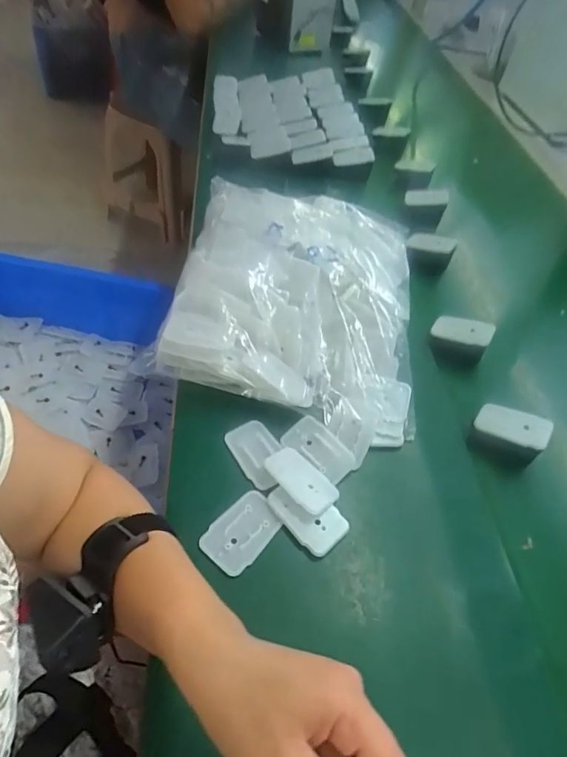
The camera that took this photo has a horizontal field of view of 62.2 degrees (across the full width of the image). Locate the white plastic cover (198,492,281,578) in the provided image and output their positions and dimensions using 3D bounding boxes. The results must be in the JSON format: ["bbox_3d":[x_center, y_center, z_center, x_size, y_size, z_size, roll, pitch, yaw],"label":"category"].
[{"bbox_3d":[-0.034,0.129,0.399,0.044,0.007,0.068,37,60,19],"label":"white plastic cover"}]

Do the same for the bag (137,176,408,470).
[{"bbox_3d":[0.016,-0.100,0.537,0.276,0.070,0.328,10,55,2],"label":"bag"}]

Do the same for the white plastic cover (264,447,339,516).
[{"bbox_3d":[0.016,0.092,0.428,0.070,0.009,0.037,40,61,21],"label":"white plastic cover"}]

